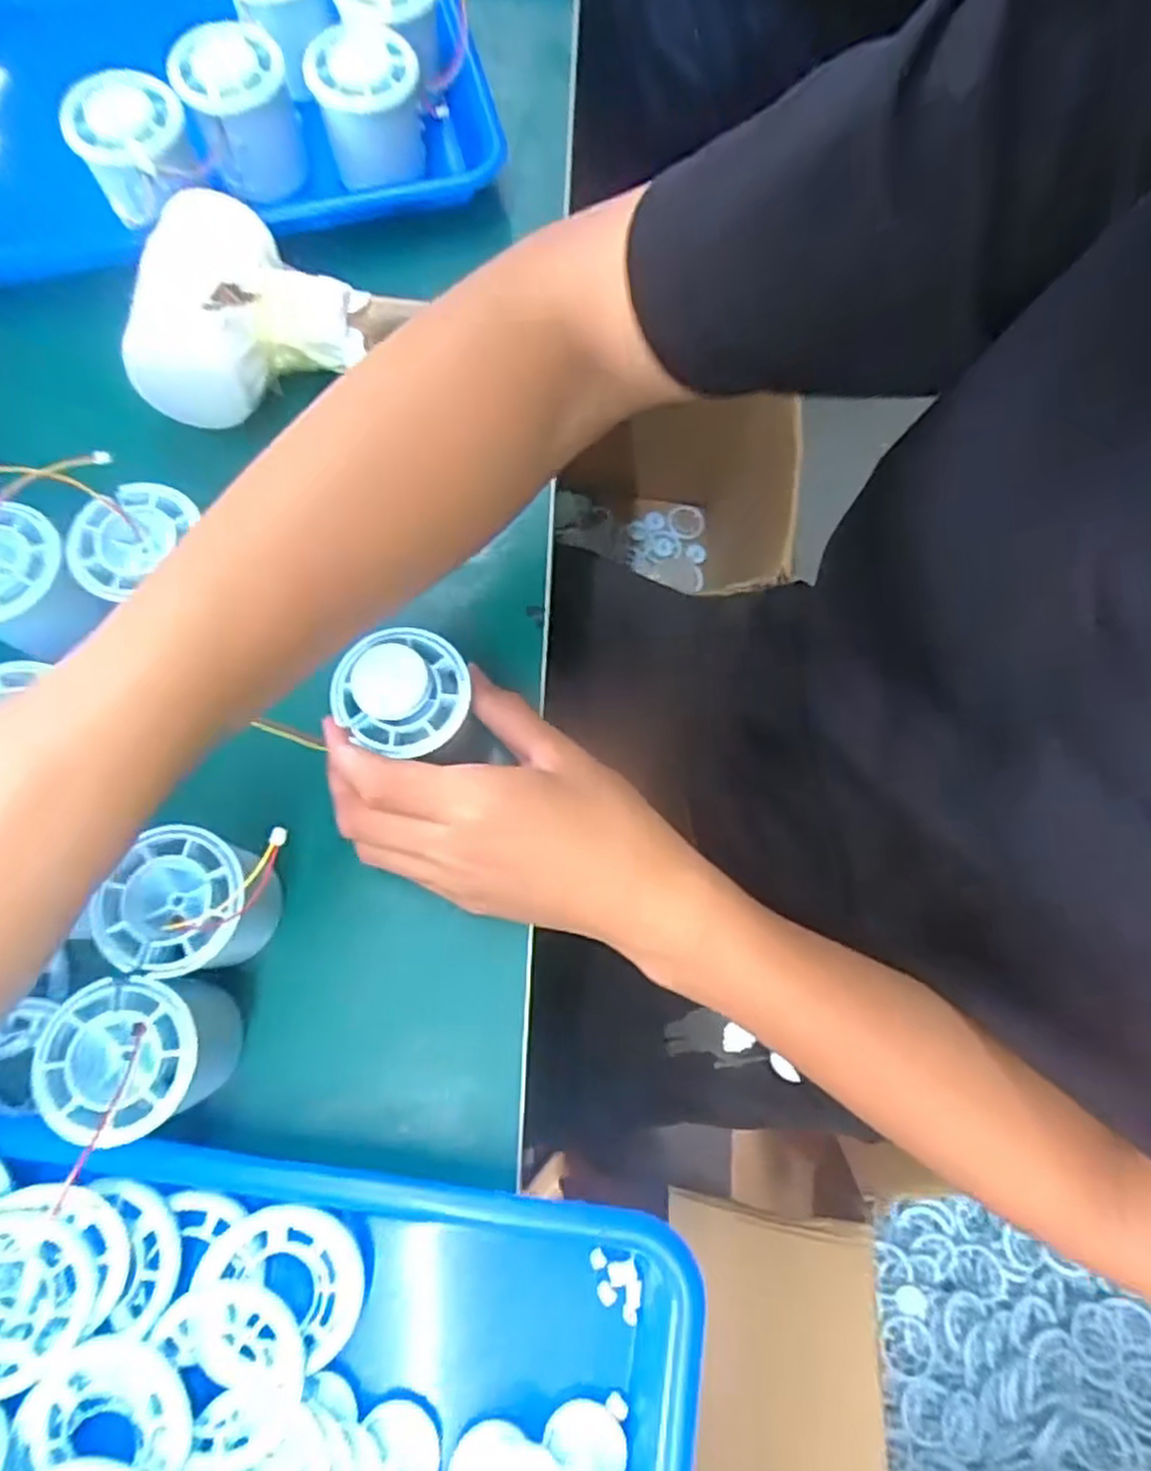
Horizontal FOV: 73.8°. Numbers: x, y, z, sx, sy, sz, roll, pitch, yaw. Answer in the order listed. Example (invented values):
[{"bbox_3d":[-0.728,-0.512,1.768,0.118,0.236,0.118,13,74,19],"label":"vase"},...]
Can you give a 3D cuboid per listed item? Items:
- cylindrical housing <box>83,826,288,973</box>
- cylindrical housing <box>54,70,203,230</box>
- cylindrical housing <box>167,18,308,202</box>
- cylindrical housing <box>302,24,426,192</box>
[{"bbox_3d":[-0.146,0.064,0.305,0.057,0.058,0.062,16,75,2],"label":"cylindrical housing"},{"bbox_3d":[-0.224,-0.297,0.396,0.062,0.044,0.060,-10,75,-4],"label":"cylindrical housing"},{"bbox_3d":[-0.178,-0.331,0.411,0.054,0.059,0.046,-9,75,-4],"label":"cylindrical housing"},{"bbox_3d":[-0.109,-0.334,0.409,0.056,0.043,0.062,-18,76,-6],"label":"cylindrical housing"}]

